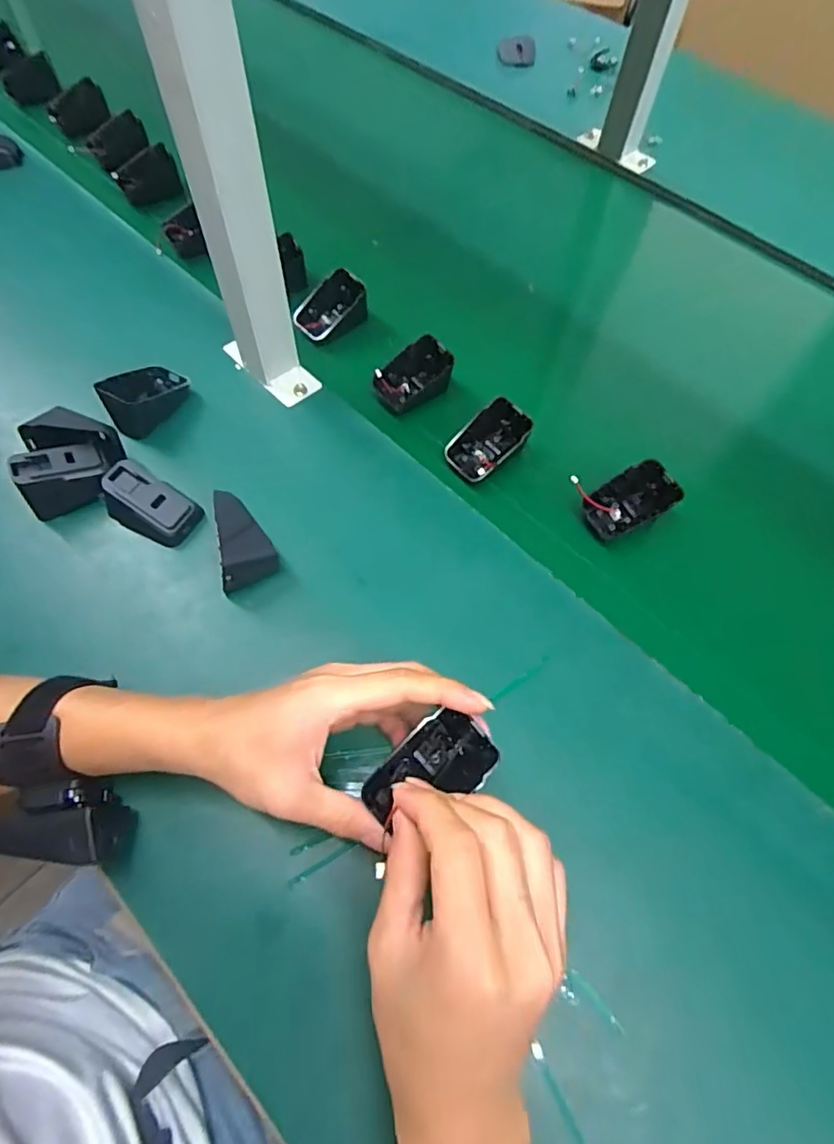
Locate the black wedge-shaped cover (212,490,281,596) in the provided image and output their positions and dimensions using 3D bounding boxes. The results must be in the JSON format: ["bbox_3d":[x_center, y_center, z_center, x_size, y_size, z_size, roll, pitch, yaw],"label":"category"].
[{"bbox_3d":[-0.138,-0.024,0.425,0.043,0.051,0.063,-27,67,-13],"label":"black wedge-shaped cover"}]

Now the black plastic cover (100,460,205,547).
[{"bbox_3d":[-0.212,-0.053,0.438,0.071,0.040,0.045,25,66,12],"label":"black plastic cover"}]

